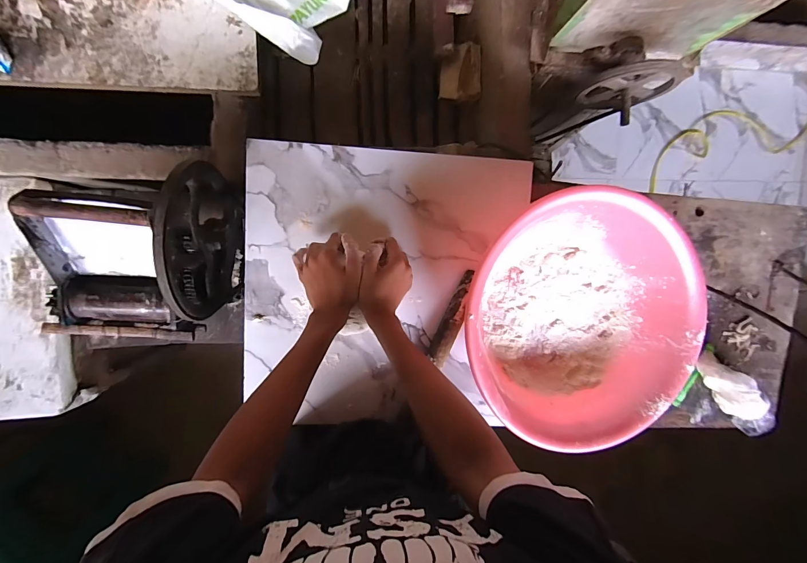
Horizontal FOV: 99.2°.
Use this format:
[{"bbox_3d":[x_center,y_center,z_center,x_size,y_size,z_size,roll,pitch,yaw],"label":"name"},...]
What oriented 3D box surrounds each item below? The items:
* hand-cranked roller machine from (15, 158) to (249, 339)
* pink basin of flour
[{"bbox_3d":[-0.428,-0.051,0.557,0.224,0.235,0.295,8,90,-7],"label":"hand-cranked roller machine"},{"bbox_3d":[0.293,0.059,0.588,0.390,0.148,0.396,0,91,-6],"label":"pink basin of flour"}]

